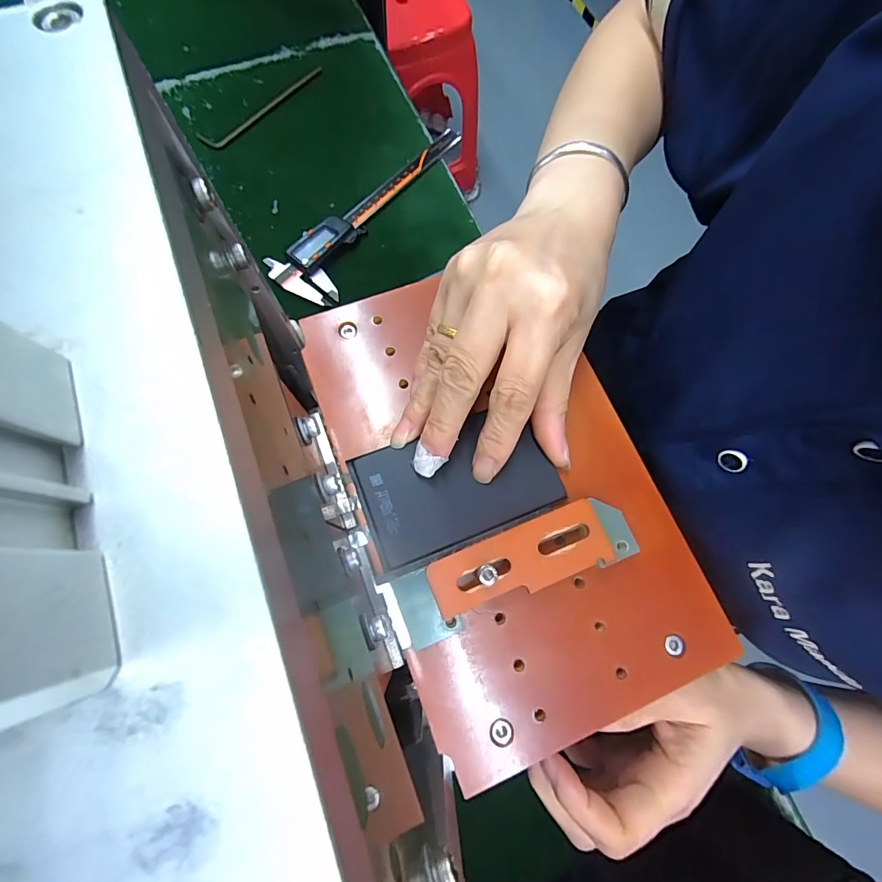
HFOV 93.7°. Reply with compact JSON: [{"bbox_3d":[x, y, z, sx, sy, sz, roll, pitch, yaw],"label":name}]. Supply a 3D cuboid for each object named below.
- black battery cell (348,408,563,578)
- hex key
[{"bbox_3d":[0.007,0.018,0.194,0.088,0.004,0.053,-21,75,-7],"label":"black battery cell"},{"bbox_3d":[-0.174,-0.337,0.415,0.020,0.005,0.148,42,77,10],"label":"hex key"}]

